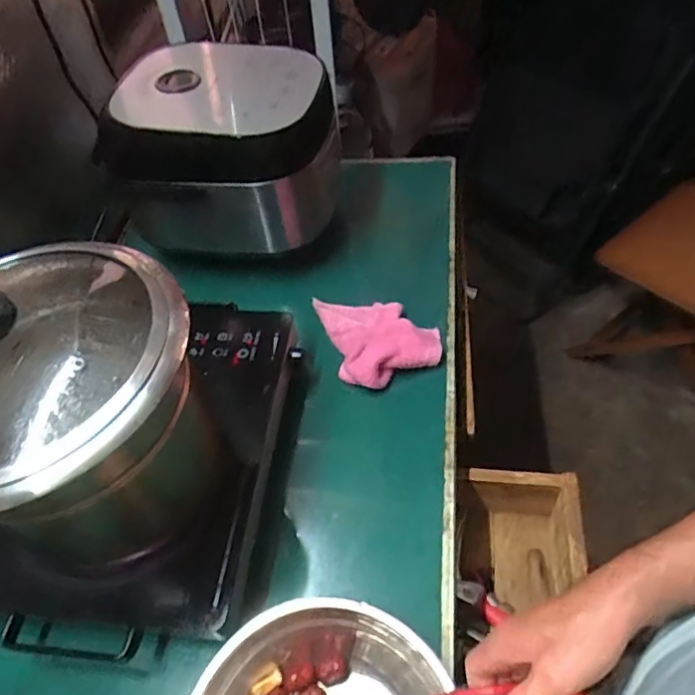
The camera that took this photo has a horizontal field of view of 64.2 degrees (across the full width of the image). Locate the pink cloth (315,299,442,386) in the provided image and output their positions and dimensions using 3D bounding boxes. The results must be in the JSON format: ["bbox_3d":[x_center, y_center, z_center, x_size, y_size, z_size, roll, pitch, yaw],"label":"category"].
[{"bbox_3d":[0.046,-0.023,0.767,0.147,0.039,0.170,-15,51,-6],"label":"pink cloth"}]

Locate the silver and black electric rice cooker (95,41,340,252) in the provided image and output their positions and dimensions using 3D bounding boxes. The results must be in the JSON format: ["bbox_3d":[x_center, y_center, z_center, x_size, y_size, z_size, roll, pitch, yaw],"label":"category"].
[{"bbox_3d":[-0.178,-0.325,0.869,0.312,0.204,0.291,3,51,8],"label":"silver and black electric rice cooker"}]

